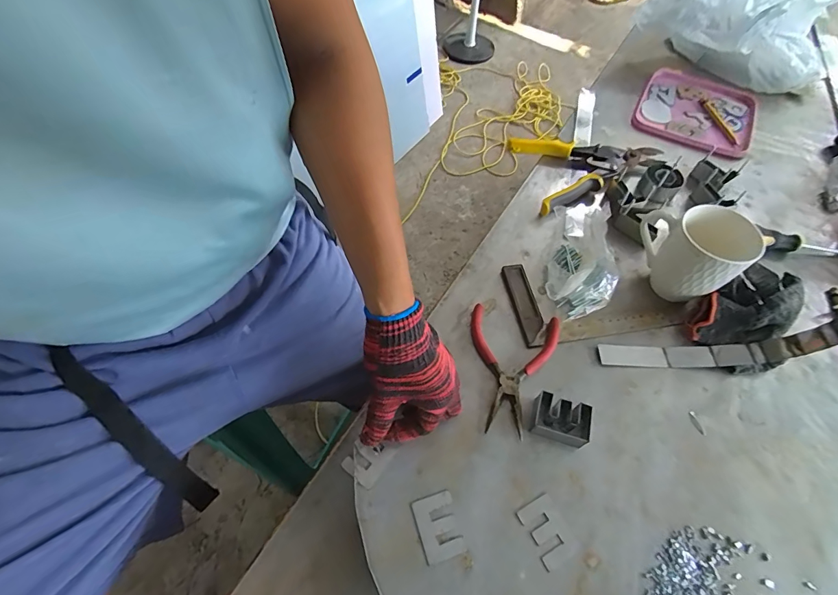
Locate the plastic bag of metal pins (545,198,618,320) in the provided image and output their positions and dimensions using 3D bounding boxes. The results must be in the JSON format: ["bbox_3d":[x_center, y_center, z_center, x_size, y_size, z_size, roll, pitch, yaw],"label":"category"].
[{"bbox_3d":[0.199,-0.049,0.510,0.077,0.069,0.138,7,58,3],"label":"plastic bag of metal pins"}]

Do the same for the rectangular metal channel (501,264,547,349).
[{"bbox_3d":[0.131,0.008,0.508,0.029,0.009,0.114,-7,58,-6],"label":"rectangular metal channel"}]

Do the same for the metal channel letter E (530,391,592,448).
[{"bbox_3d":[0.146,0.126,0.423,0.053,0.028,0.036,15,59,8],"label":"metal channel letter E"}]

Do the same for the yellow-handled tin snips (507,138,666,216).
[{"bbox_3d":[0.264,-0.212,0.635,0.208,0.027,0.142,-12,59,-9],"label":"yellow-handled tin snips"}]

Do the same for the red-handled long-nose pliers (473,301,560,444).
[{"bbox_3d":[0.100,0.079,0.458,0.098,0.016,0.141,12,58,6],"label":"red-handled long-nose pliers"}]

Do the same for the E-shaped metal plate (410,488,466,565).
[{"bbox_3d":[0.017,0.213,0.381,0.039,0.004,0.053,-16,60,-11],"label":"E-shaped metal plate"}]

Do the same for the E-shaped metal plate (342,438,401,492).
[{"bbox_3d":[-0.051,0.161,0.411,0.038,0.006,0.047,32,62,17],"label":"E-shaped metal plate"}]

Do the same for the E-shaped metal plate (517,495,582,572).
[{"bbox_3d":[0.120,0.217,0.380,0.036,0.004,0.054,-22,61,-15],"label":"E-shaped metal plate"}]

